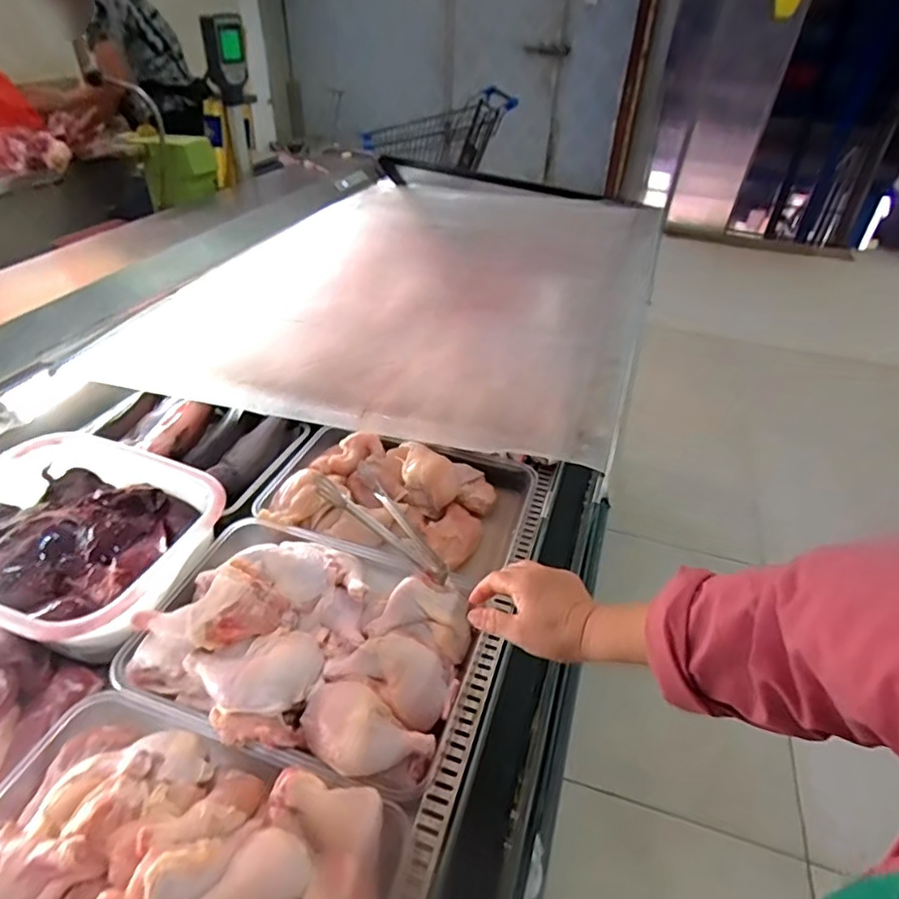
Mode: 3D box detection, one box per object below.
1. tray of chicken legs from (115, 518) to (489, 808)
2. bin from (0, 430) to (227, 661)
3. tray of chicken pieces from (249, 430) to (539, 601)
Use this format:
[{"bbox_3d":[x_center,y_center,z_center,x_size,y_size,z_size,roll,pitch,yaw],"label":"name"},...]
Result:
[{"bbox_3d":[-0.182,0.228,0.748,0.405,0.099,0.304,12,38,12],"label":"tray of chicken legs"},{"bbox_3d":[-0.560,0.110,0.826,0.429,0.077,0.306,14,39,15],"label":"bin"},{"bbox_3d":[-0.091,0.080,0.988,0.414,0.083,0.312,15,39,16],"label":"tray of chicken pieces"}]

